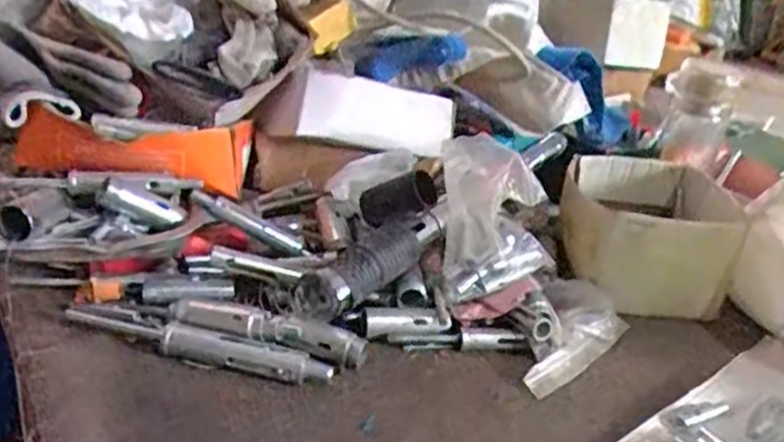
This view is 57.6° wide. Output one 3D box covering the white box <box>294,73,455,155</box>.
[{"bbox_3d":[-0.009,-0.101,0.702,0.183,0.065,0.034,5,19,-42],"label":"white box"}]

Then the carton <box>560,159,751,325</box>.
[{"bbox_3d":[0.239,0.007,0.687,0.147,0.087,0.178,10,25,7],"label":"carton"}]

